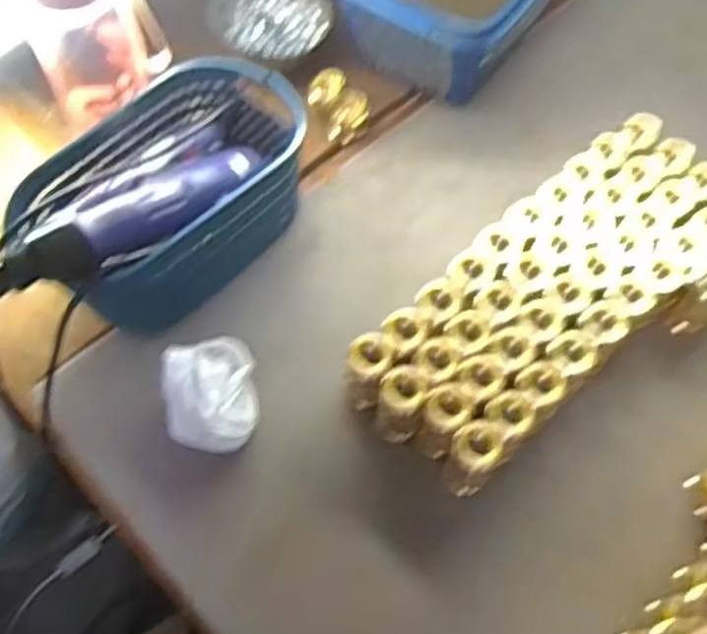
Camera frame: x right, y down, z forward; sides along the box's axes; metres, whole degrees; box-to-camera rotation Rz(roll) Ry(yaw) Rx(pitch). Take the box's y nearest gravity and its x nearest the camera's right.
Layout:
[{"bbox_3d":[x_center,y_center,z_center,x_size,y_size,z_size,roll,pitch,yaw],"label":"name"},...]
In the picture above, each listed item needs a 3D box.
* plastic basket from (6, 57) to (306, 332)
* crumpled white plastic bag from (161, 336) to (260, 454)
[{"bbox_3d":[-0.141,-0.104,0.609,0.144,0.079,0.231,37,67,15],"label":"plastic basket"},{"bbox_3d":[-0.105,0.059,0.548,0.069,0.043,0.075,-5,63,-5],"label":"crumpled white plastic bag"}]

